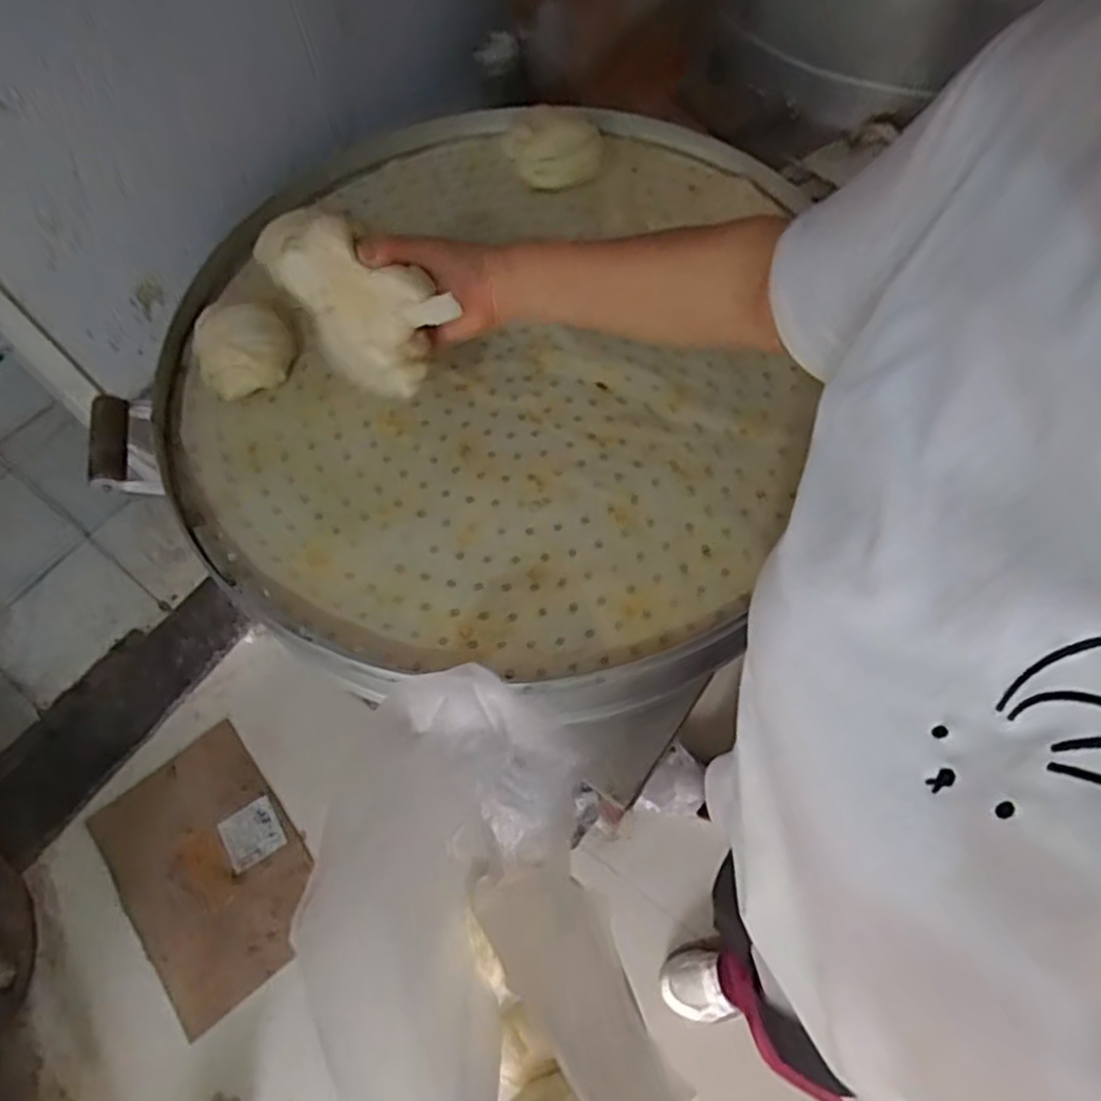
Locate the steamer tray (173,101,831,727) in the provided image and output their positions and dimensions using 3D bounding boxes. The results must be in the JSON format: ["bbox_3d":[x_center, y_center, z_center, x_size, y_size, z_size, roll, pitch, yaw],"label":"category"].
[{"bbox_3d":[-0.053,-0.189,0.703,0.644,0.081,0.671,5,64,5],"label":"steamer tray"}]

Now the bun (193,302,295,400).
[{"bbox_3d":[-0.312,-0.210,0.716,0.094,0.048,0.102,-24,65,-10],"label":"bun"}]

